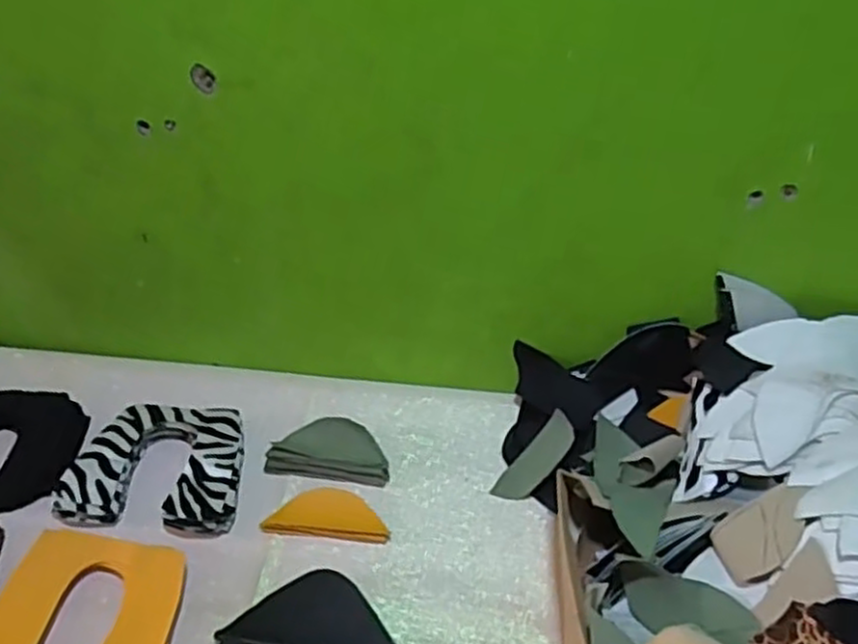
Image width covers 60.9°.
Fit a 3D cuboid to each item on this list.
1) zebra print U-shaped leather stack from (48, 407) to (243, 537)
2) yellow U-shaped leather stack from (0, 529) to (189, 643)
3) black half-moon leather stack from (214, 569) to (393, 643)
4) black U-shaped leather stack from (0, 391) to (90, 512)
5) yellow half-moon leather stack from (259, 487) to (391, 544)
[{"bbox_3d":[-0.253,0.135,0.690,0.152,0.032,0.129,4,43,2],"label":"zebra print U-shaped leather stack"},{"bbox_3d":[-0.279,0.236,0.587,0.152,0.031,0.121,6,44,3],"label":"yellow U-shaped leather stack"},{"bbox_3d":[-0.094,0.242,0.600,0.139,0.009,0.071,3,43,1],"label":"black half-moon leather stack"},{"bbox_3d":[-0.419,0.120,0.708,0.175,0.031,0.118,4,43,1],"label":"black U-shaped leather stack"},{"bbox_3d":[-0.092,0.176,0.667,0.113,0.014,0.047,7,44,5],"label":"yellow half-moon leather stack"}]

